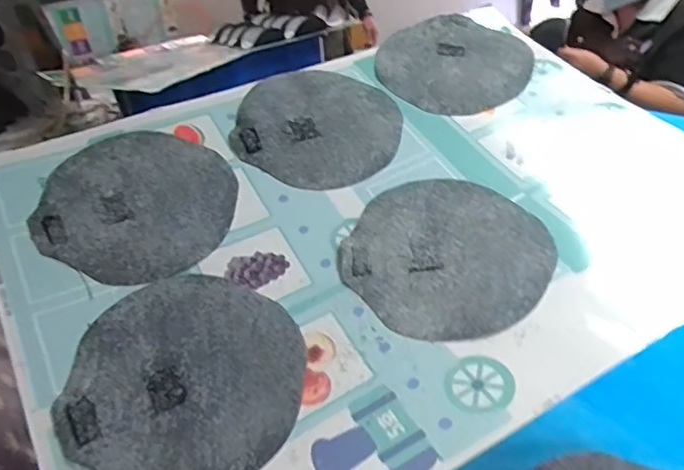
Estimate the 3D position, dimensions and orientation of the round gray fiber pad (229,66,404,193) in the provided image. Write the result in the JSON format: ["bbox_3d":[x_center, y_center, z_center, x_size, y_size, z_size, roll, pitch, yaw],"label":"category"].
[{"bbox_3d":[-0.022,-0.102,0.531,0.150,0.010,0.143,1,54,-1],"label":"round gray fiber pad"}]

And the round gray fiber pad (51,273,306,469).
[{"bbox_3d":[-0.099,0.091,0.374,0.143,0.008,0.145,2,51,-2],"label":"round gray fiber pad"}]

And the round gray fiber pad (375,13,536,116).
[{"bbox_3d":[0.110,-0.172,0.585,0.143,0.010,0.145,-3,53,4],"label":"round gray fiber pad"}]

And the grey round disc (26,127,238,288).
[{"bbox_3d":[-0.165,-0.030,0.472,0.157,0.010,0.148,2,51,-3],"label":"grey round disc"}]

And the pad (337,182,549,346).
[{"bbox_3d":[0.077,0.012,0.431,0.142,0.006,0.146,-5,46,5],"label":"pad"}]

